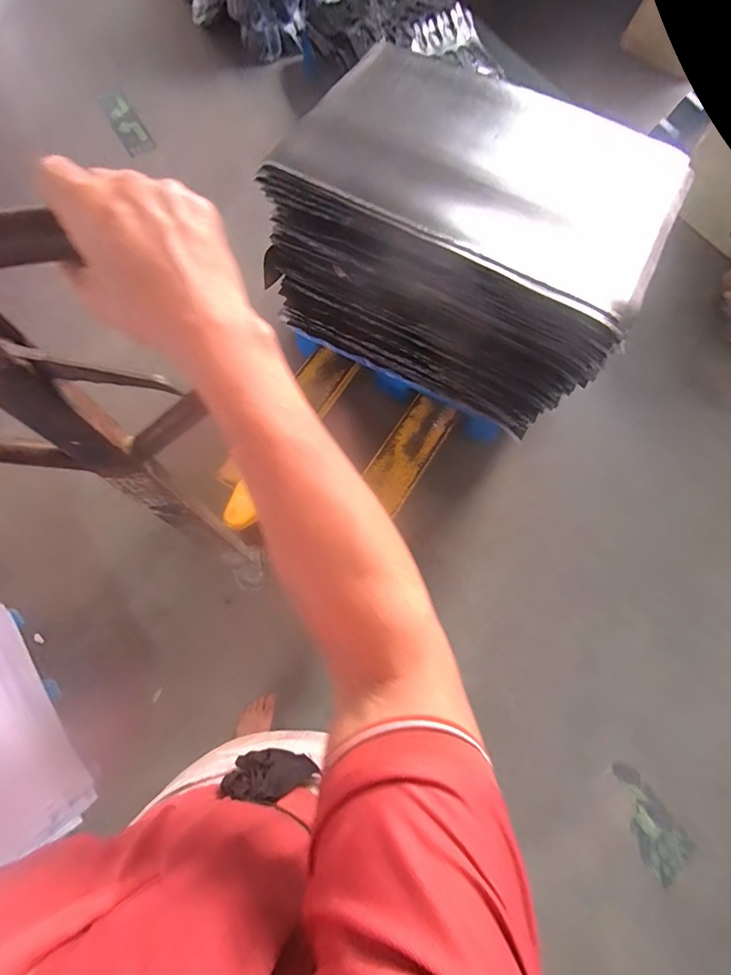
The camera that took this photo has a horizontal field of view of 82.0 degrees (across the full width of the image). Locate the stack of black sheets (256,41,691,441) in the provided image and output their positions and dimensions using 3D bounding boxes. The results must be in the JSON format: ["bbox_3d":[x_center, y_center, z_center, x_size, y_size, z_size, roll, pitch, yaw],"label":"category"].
[{"bbox_3d":[0.260,-0.702,1.214,0.951,0.513,0.617,27,73,9],"label":"stack of black sheets"}]

